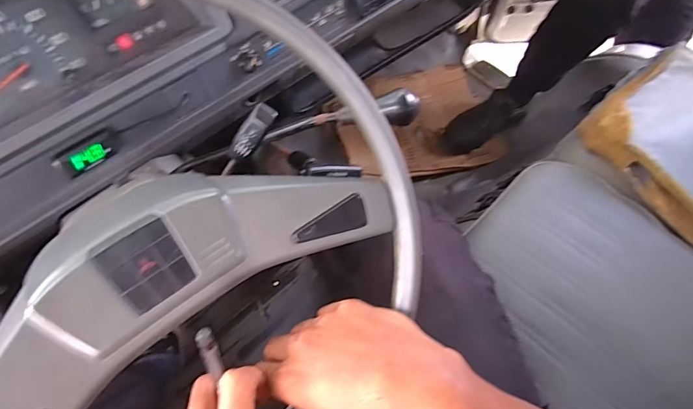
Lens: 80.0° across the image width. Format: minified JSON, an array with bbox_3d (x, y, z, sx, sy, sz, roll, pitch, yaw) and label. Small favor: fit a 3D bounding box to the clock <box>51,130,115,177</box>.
[{"bbox_3d":[-0.288,-0.057,0.460,0.064,0.026,0.017,-40,68,-21],"label":"clock"}]

